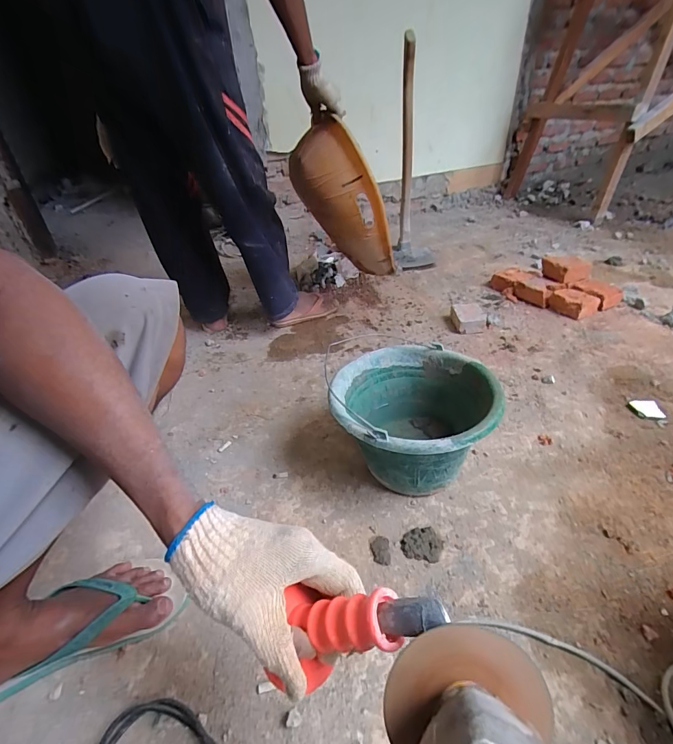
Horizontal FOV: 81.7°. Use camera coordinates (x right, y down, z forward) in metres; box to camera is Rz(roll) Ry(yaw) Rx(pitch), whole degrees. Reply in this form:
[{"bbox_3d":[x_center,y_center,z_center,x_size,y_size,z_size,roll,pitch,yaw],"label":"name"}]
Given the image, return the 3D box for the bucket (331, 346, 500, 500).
[{"bbox_3d":[0.130,0.094,0.680,0.256,0.192,0.250,-3,36,2],"label":"bucket"}]

